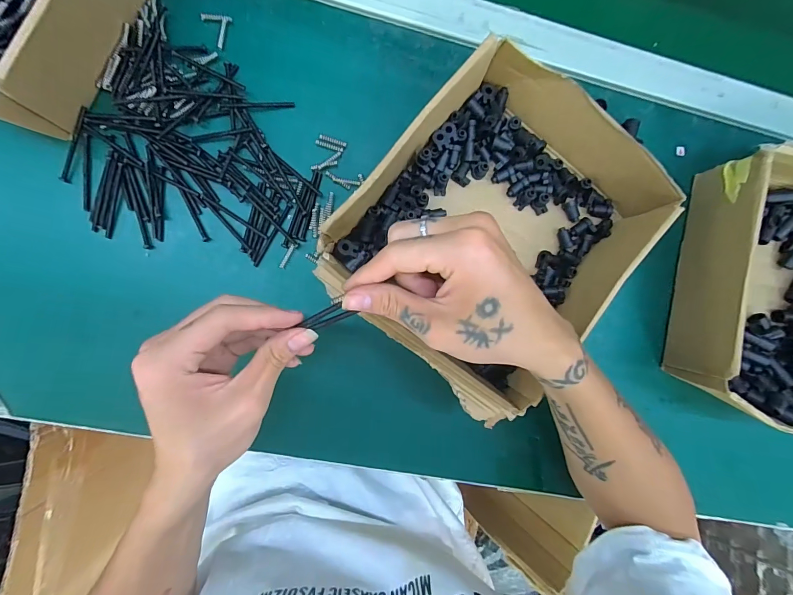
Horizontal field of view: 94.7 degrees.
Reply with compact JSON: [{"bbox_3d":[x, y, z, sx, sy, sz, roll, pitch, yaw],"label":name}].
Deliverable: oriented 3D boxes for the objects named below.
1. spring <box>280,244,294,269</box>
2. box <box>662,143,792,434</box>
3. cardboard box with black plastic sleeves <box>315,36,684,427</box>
[{"bbox_3d":[-0.095,-0.036,0.317,0.004,0.004,0.023,26,86,-7],"label":"spring"},{"bbox_3d":[0.383,-0.004,0.349,0.215,0.078,0.247,14,88,-7],"label":"box"},{"bbox_3d":[0.081,-0.058,0.304,0.198,0.070,0.247,41,85,-5],"label":"cardboard box with black plastic sleeves"}]

